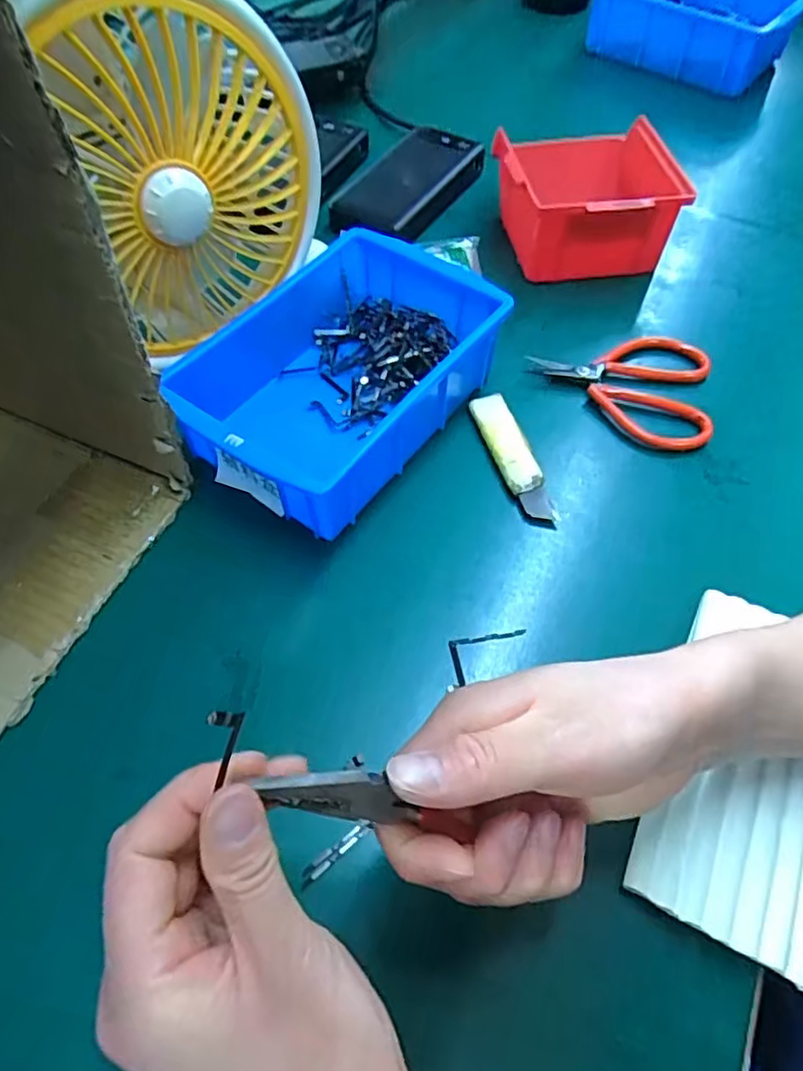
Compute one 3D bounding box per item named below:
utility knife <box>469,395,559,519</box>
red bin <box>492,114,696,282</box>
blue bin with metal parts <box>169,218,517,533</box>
[{"bbox_3d":[0.072,-0.052,0.421,0.025,0.009,0.101,-14,58,-10],"label":"utility knife"},{"bbox_3d":[0.141,-0.268,0.519,0.125,0.068,0.138,-4,57,-3],"label":"red bin"},{"bbox_3d":[-0.039,-0.102,0.421,0.135,0.062,0.201,33,62,19],"label":"blue bin with metal parts"}]

